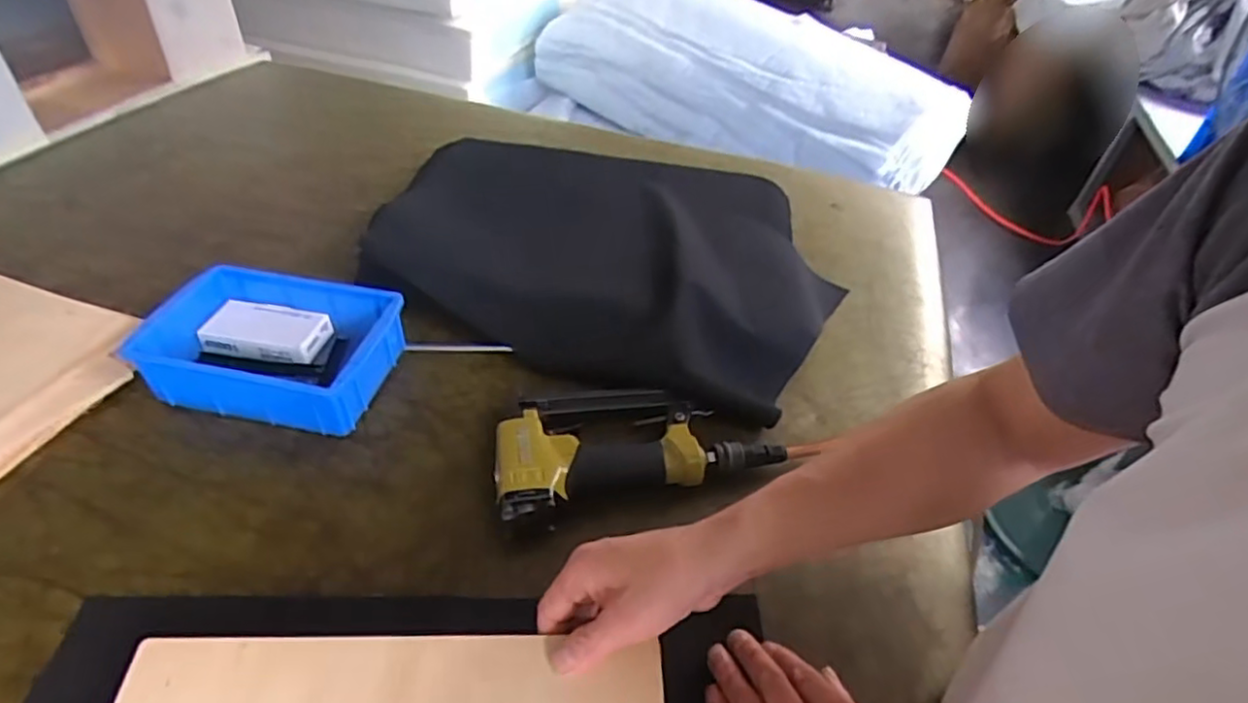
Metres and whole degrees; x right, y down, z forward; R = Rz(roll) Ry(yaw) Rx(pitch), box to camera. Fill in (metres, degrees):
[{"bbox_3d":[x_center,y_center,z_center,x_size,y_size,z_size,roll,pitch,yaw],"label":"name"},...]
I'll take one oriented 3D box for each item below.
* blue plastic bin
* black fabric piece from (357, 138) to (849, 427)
[{"bbox_3d":[-0.317,-0.003,0.600,0.197,0.068,0.130,10,44,4],"label":"blue plastic bin"},{"bbox_3d":[-0.011,-0.145,0.799,0.513,0.050,0.436,19,45,13],"label":"black fabric piece"}]

